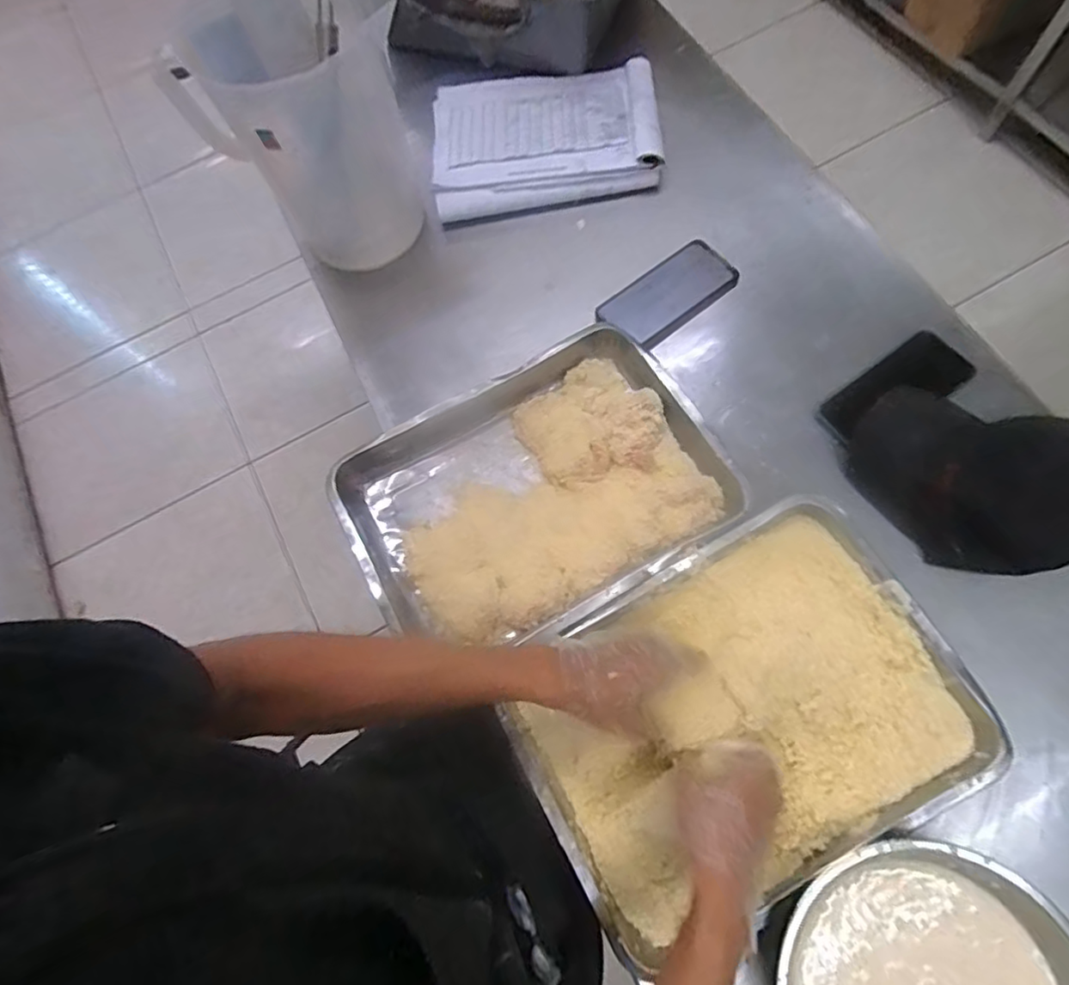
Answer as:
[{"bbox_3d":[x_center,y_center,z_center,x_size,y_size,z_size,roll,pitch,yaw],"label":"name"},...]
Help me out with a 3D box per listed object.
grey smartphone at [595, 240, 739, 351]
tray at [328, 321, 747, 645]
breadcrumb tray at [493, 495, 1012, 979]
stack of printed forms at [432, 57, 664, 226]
[{"bbox_3d":[0.165,-0.243,0.739,0.166,0.016,0.087,-39,71,-9],"label":"grey smartphone"},{"bbox_3d":[0.001,0.005,0.653,0.381,0.070,0.276,-30,70,-6],"label":"tray"},{"bbox_3d":[0.182,0.199,0.548,0.376,0.070,0.277,-28,69,-9],"label":"breadcrumb tray"},{"bbox_3d":[0.012,-0.500,0.842,0.311,0.038,0.258,-7,70,3],"label":"stack of printed forms"}]

